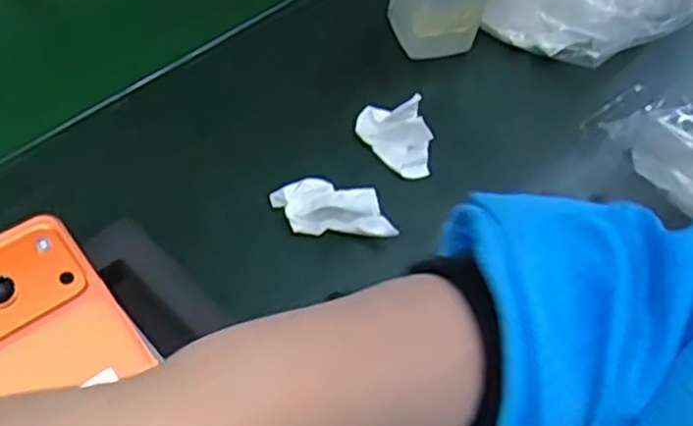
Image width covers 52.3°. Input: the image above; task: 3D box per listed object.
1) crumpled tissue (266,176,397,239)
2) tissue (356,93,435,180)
[{"bbox_3d":[-0.010,-0.003,0.413,0.074,0.030,0.030,11,52,20],"label":"crumpled tissue"},{"bbox_3d":[0.033,-0.054,0.449,0.029,0.039,0.058,-32,63,-25],"label":"tissue"}]

